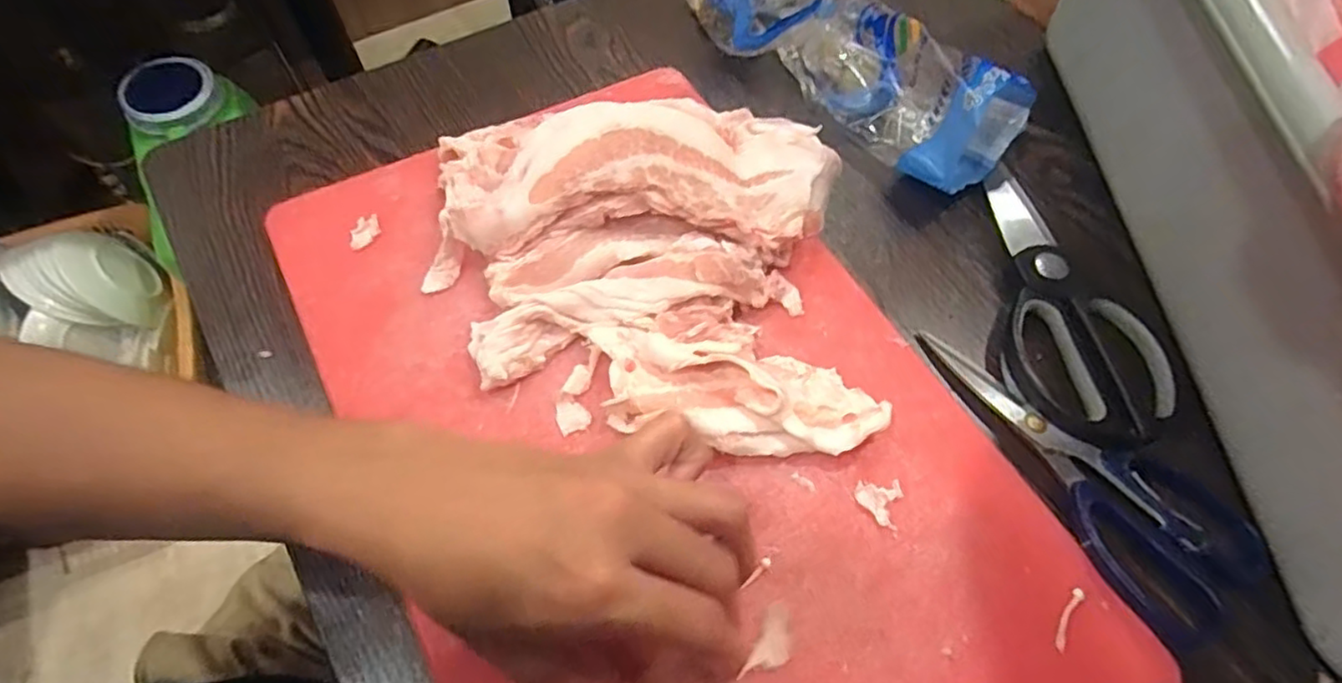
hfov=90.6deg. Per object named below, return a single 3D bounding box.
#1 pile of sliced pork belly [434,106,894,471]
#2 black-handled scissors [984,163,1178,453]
[{"bbox_3d":[-0.016,-0.042,0.337,0.213,0.039,0.186,1,64,1],"label":"pile of sliced pork belly"},{"bbox_3d":[0.217,-0.029,0.372,0.073,0.023,0.187,-3,64,-1],"label":"black-handled scissors"}]

